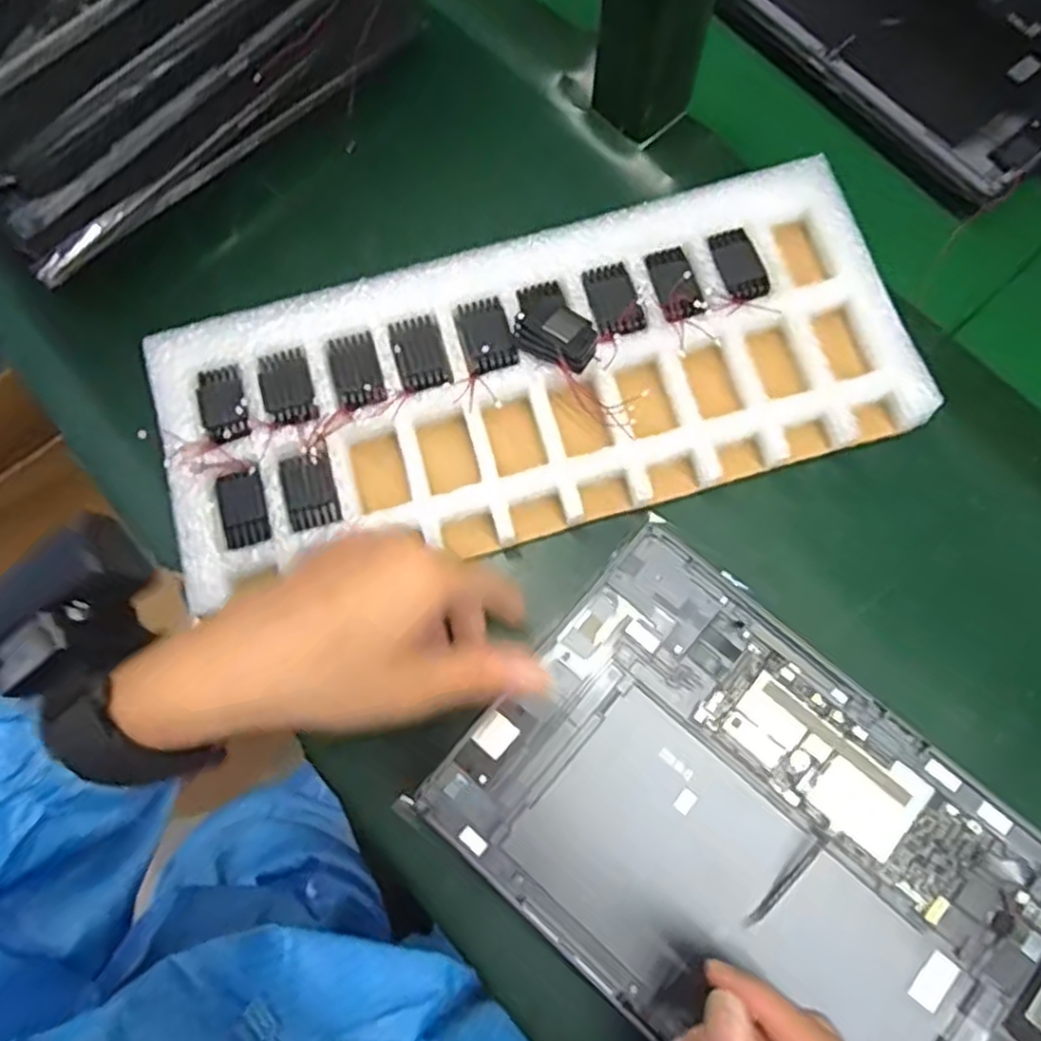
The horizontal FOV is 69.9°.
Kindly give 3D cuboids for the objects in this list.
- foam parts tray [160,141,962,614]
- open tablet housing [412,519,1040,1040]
[{"bbox_3d":[0.005,-0.072,0.387,0.366,0.038,0.156,-16,74,-3],"label":"foam parts tray"},{"bbox_3d":[0.103,0.140,0.312,0.251,0.008,0.164,40,79,12],"label":"open tablet housing"}]

